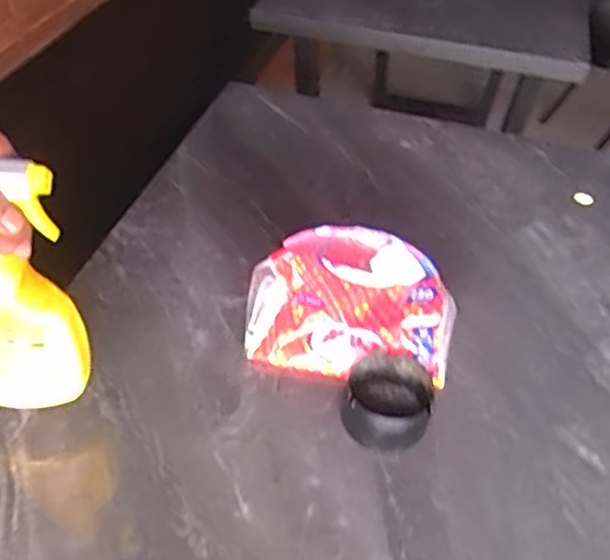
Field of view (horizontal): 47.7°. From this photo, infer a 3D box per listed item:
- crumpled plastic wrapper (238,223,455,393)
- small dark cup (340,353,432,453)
[{"bbox_3d":[0.045,0.020,0.659,0.194,0.091,0.128,11,44,8],"label":"crumpled plastic wrapper"},{"bbox_3d":[0.071,0.106,0.603,0.073,0.049,0.079,2,43,-2],"label":"small dark cup"}]

